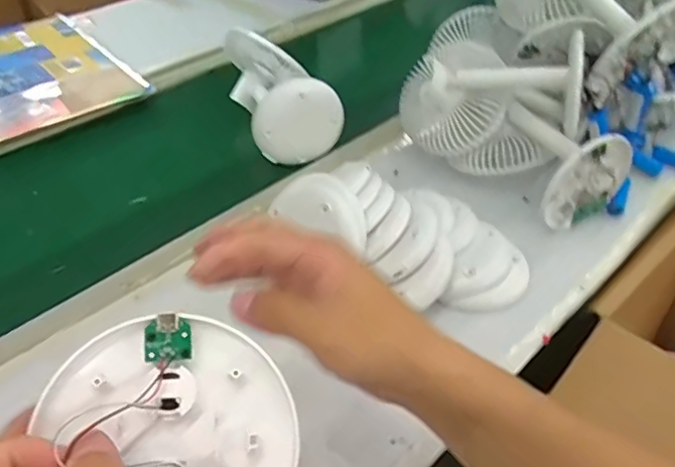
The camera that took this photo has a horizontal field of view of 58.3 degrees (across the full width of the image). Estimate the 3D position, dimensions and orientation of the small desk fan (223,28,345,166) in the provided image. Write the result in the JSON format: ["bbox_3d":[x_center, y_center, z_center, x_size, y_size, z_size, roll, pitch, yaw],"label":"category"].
[{"bbox_3d":[-0.075,-0.177,0.786,0.102,0.118,0.194,-12,45,-15],"label":"small desk fan"}]

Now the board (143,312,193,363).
[{"bbox_3d":[-0.074,0.045,0.264,0.019,0.004,0.021,-5,83,-14],"label":"board"}]

